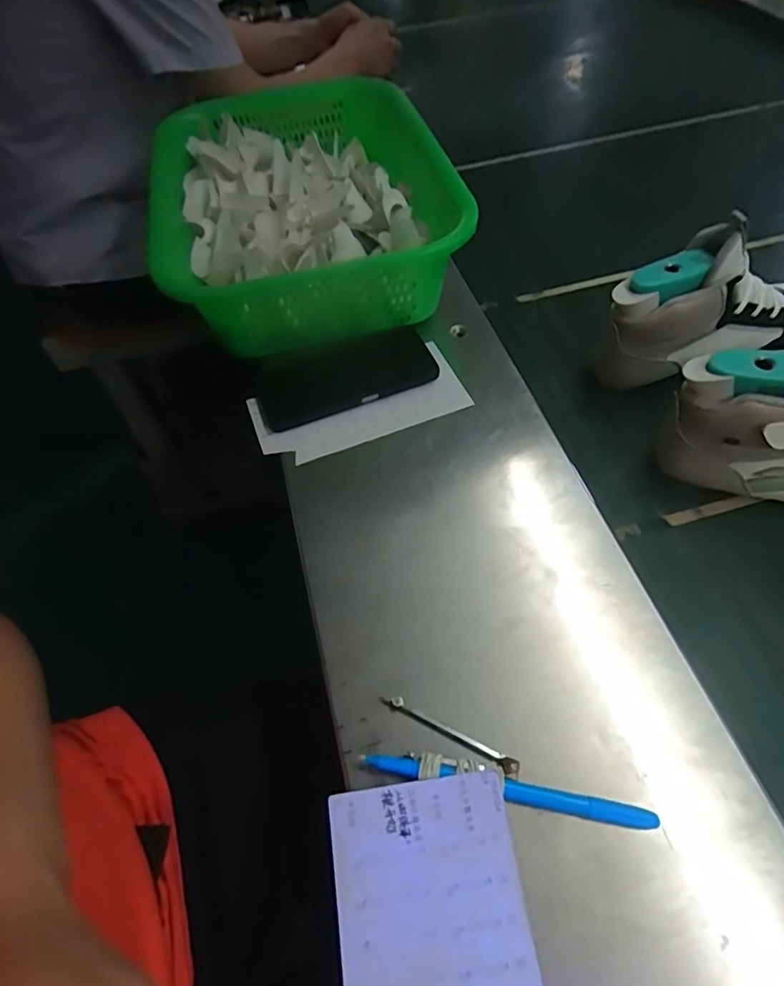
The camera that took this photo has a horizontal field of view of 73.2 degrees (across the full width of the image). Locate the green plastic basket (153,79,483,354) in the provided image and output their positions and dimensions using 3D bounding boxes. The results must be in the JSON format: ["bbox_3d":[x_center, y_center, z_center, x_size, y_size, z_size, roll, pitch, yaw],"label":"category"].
[{"bbox_3d":[-0.106,-0.325,0.597,0.283,0.123,0.428,-12,57,-5],"label":"green plastic basket"}]

